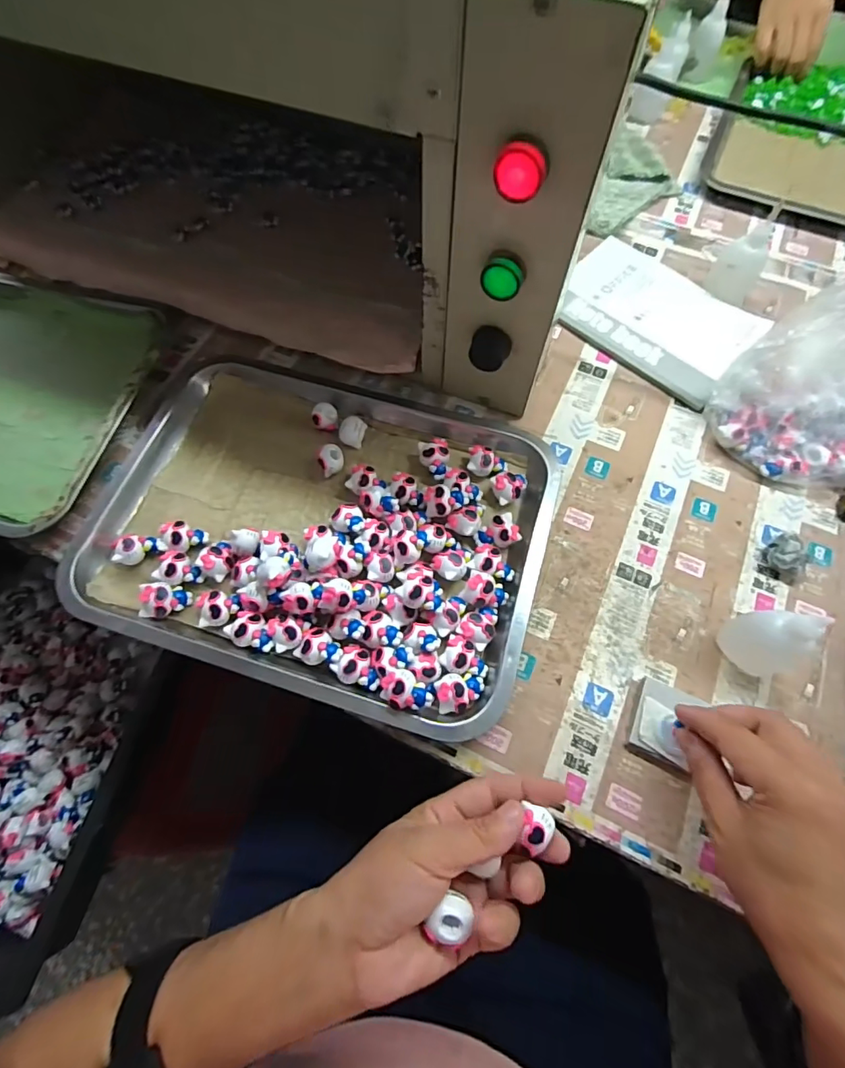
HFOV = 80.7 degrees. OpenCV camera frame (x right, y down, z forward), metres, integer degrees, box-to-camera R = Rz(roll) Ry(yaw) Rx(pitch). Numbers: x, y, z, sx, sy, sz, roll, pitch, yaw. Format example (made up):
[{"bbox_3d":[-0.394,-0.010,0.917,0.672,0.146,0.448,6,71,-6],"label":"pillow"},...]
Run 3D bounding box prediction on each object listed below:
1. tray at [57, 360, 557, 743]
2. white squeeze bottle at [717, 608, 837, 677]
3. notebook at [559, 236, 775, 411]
[{"bbox_3d":[-0.082,-0.017,0.402,0.356,0.038,0.269,16,68,7],"label":"tray"},{"bbox_3d":[0.250,0.072,0.344,0.041,0.085,0.044,-9,67,-4],"label":"white squeeze bottle"},{"bbox_3d":[0.238,-0.228,0.511,0.187,0.014,0.150,37,72,15],"label":"notebook"}]

